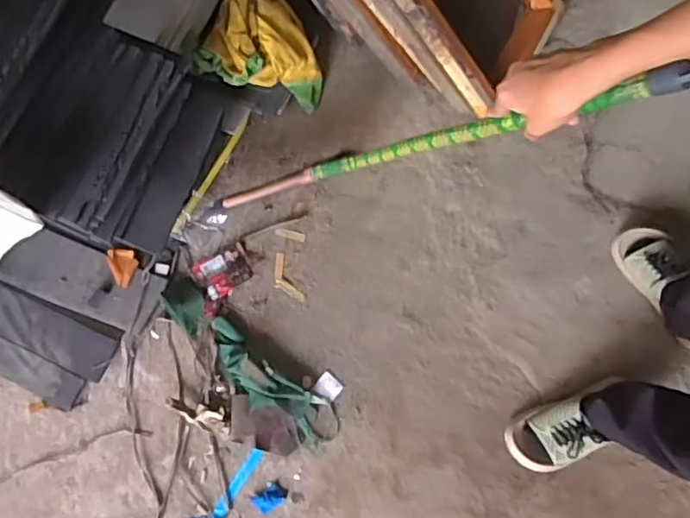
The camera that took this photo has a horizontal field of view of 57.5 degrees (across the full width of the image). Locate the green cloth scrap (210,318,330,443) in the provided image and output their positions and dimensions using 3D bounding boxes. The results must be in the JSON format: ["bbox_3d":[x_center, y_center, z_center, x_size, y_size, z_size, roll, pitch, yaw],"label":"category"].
[{"bbox_3d":[-0.147,0.218,1.129,0.272,0.037,0.083,37,79,11],"label":"green cloth scrap"}]

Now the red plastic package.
[{"bbox_3d":[-0.227,0.036,1.180,0.104,0.021,0.113,-24,75,-5],"label":"red plastic package"}]

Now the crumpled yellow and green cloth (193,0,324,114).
[{"bbox_3d":[-0.164,-0.383,1.213,0.223,0.194,0.166,-20,75,-4],"label":"crumpled yellow and green cloth"}]

